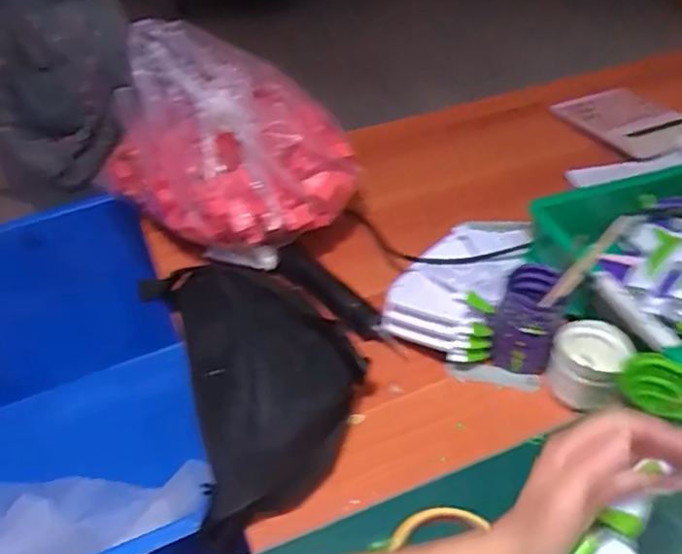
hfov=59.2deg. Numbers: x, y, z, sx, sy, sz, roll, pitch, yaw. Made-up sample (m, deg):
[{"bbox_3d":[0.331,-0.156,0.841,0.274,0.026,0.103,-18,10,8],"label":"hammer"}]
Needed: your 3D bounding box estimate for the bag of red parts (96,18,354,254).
[{"bbox_3d":[-0.148,-0.185,0.717,0.196,0.205,0.301,-33,49,-30],"label":"bag of red parts"}]

